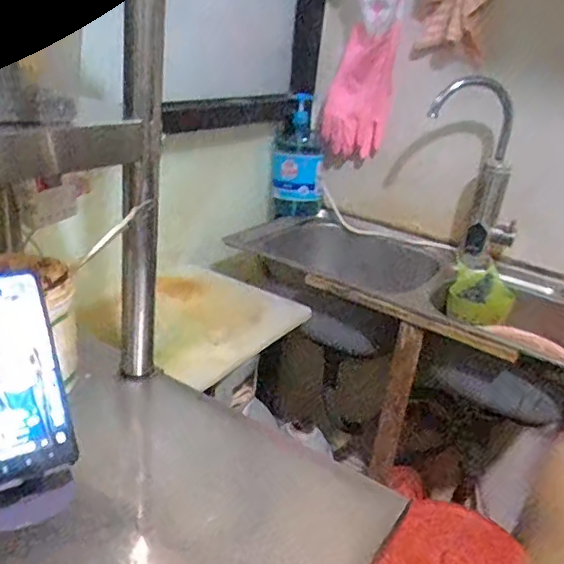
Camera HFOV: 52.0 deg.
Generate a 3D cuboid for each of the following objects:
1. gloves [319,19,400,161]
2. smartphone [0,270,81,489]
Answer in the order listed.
[{"bbox_3d":[0.162,-0.401,1.233,0.134,0.284,0.035,20,47,12],"label":"gloves"},{"bbox_3d":[-0.218,0.073,0.462,0.077,0.165,0.008,-11,-9,-35],"label":"smartphone"}]

